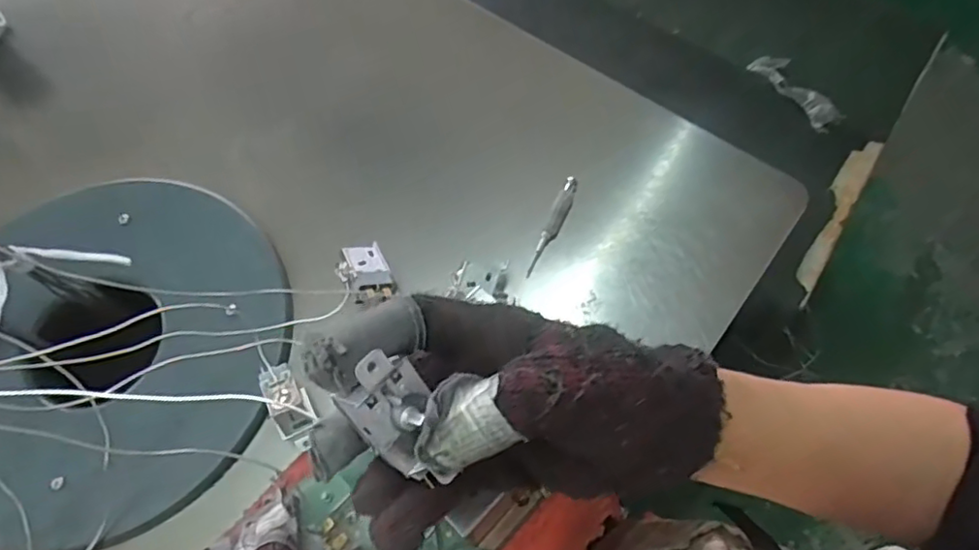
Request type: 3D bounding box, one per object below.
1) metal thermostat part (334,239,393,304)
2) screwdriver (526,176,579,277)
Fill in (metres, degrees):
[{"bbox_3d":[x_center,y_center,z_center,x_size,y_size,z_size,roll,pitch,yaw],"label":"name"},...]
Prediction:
[{"bbox_3d":[-0.100,-0.002,0.482,0.038,0.016,0.052,-27,67,-10],"label":"metal thermostat part"},{"bbox_3d":[0.058,-0.044,0.534,0.014,0.015,0.100,21,68,11],"label":"screwdriver"}]

